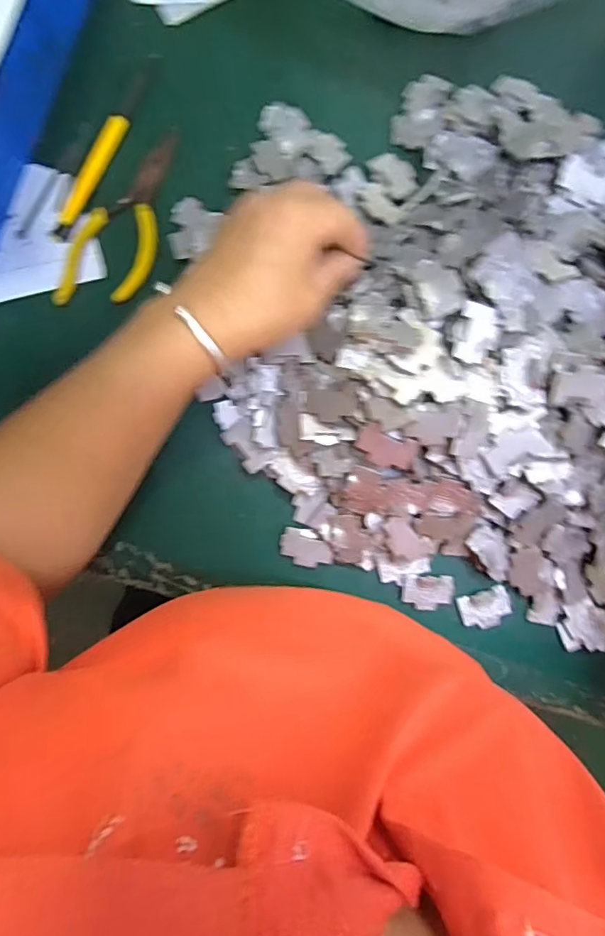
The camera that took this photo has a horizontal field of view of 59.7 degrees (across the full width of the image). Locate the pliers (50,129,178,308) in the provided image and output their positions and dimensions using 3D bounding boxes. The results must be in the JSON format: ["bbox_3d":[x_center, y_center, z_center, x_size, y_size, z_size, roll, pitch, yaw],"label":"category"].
[{"bbox_3d":[-0.122,-0.169,0.358,0.053,0.007,0.133,17,87,-3],"label":"pliers"}]

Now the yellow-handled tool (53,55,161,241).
[{"bbox_3d":[-0.132,-0.219,0.355,0.015,0.010,0.141,28,87,-3],"label":"yellow-handled tool"}]

